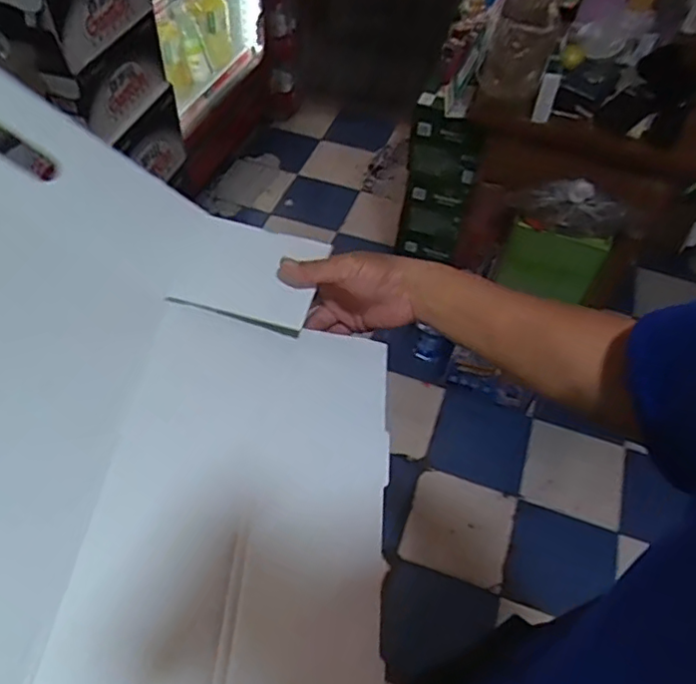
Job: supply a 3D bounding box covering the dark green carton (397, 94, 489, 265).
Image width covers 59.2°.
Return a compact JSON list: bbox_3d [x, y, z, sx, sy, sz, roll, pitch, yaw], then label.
[{"bbox_3d":[0.202,-0.367,1.457,0.178,0.384,0.061,39,60,23],"label":"dark green carton"}]

